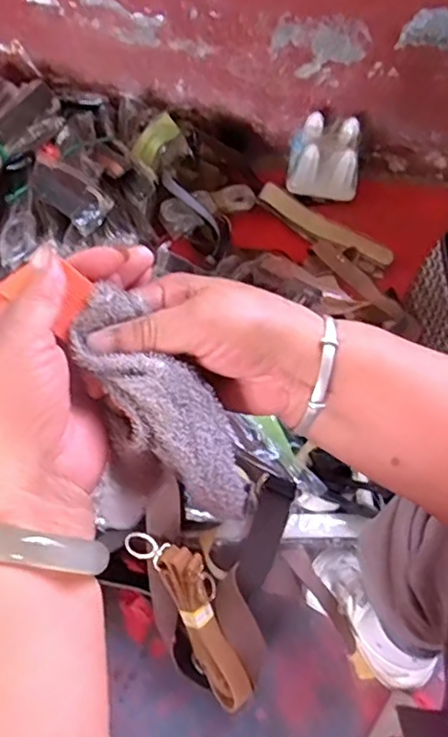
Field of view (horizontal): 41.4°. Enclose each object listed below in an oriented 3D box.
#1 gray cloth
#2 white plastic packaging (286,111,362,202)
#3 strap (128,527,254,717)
[{"bbox_3d":[-0.025,0.020,0.282,0.042,0.026,0.126,-40,100,-23],"label":"gray cloth"},{"bbox_3d":[0.180,-0.371,1.045,0.123,0.104,0.098,8,61,0],"label":"white plastic packaging"},{"bbox_3d":[-0.029,0.276,0.658,0.064,0.045,0.225,-27,101,-18],"label":"strap"}]

